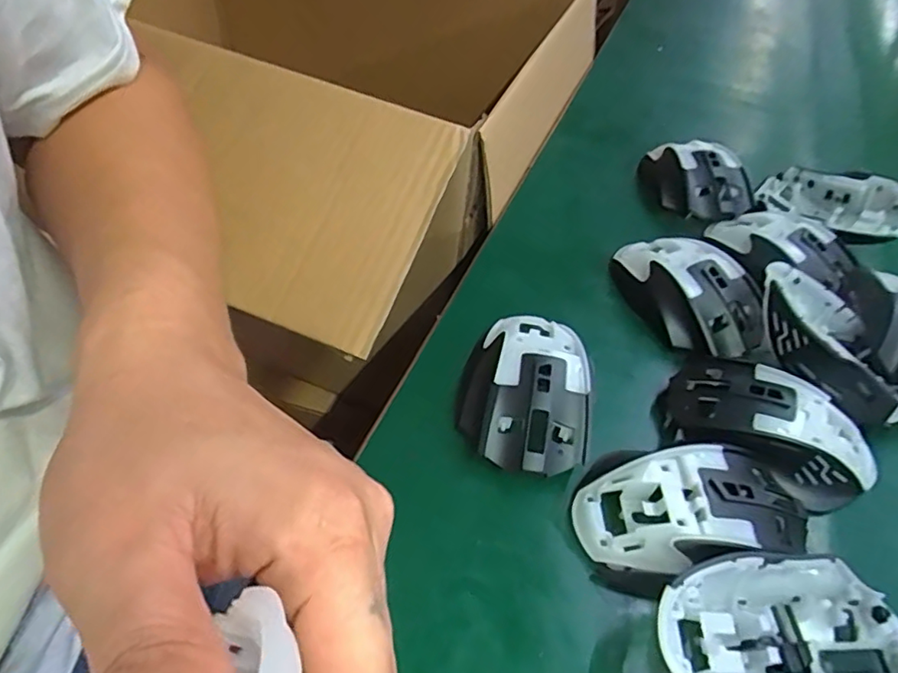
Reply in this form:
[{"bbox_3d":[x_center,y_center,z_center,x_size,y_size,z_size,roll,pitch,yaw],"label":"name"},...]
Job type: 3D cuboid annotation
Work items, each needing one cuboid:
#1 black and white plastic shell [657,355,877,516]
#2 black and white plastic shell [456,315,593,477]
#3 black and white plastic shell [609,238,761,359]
[{"bbox_3d":[0.180,0.052,0.332,0.114,0.040,0.073,33,53,22],"label":"black and white plastic shell"},{"bbox_3d":[0.045,0.027,0.341,0.072,0.037,0.108,9,48,2],"label":"black and white plastic shell"},{"bbox_3d":[0.163,-0.031,0.407,0.067,0.043,0.114,-22,54,-23],"label":"black and white plastic shell"}]

